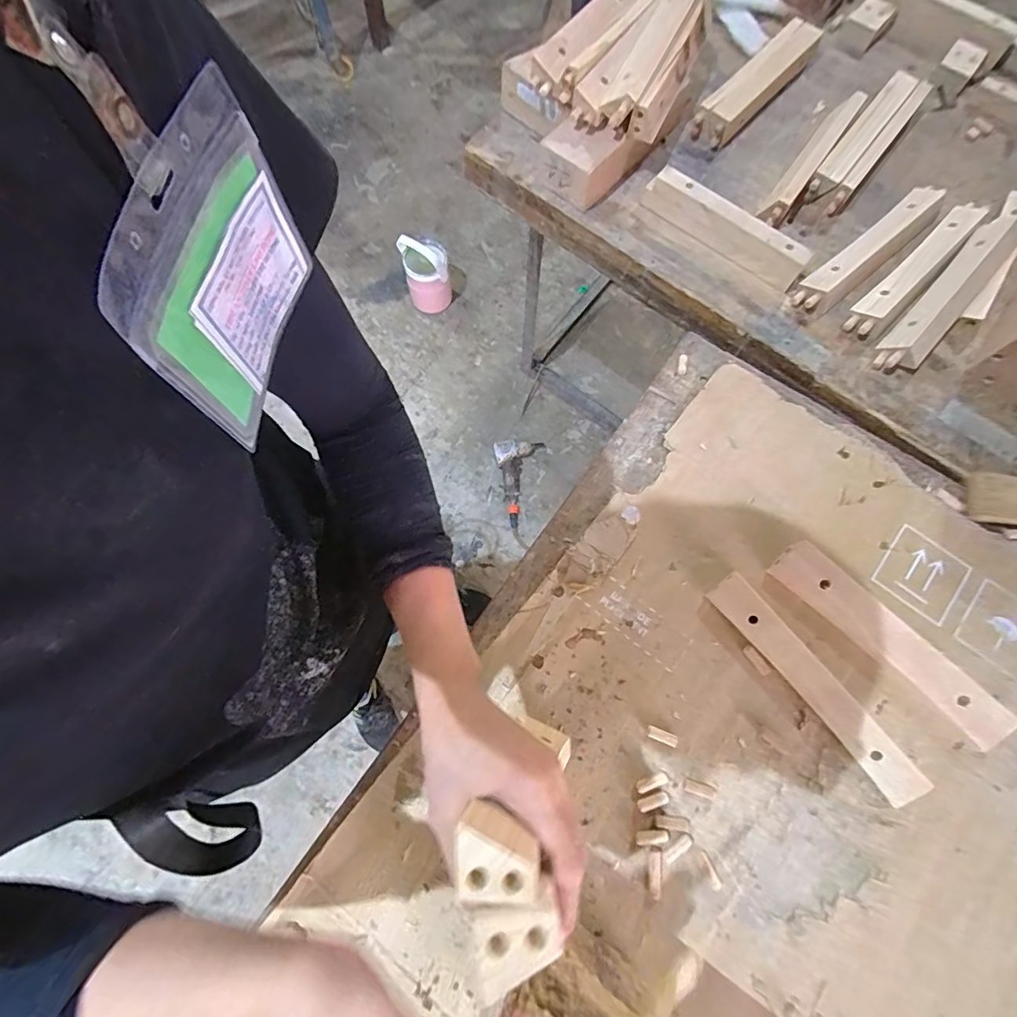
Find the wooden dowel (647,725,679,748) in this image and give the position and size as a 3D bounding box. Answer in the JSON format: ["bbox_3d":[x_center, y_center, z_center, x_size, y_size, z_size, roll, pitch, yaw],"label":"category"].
[{"bbox_3d":[0.151,0.224,0.499,0.029,0.006,0.011,21,74,6],"label":"wooden dowel"}]

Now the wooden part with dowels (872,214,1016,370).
[{"bbox_3d":[0.565,-0.277,0.647,0.052,0.039,0.285,41,77,11],"label":"wooden part with dowels"}]

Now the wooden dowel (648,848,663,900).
[{"bbox_3d":[0.135,0.336,0.468,0.012,0.007,0.040,7,73,2],"label":"wooden dowel"}]

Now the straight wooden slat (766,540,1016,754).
[{"bbox_3d":[0.384,0.134,0.516,0.041,0.034,0.248,-43,78,-12],"label":"straight wooden slat"}]

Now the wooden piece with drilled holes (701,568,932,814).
[{"bbox_3d":[0.301,0.172,0.499,0.038,0.029,0.246,-37,77,-11],"label":"wooden piece with drilled holes"}]

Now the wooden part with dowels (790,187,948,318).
[{"bbox_3d":[0.476,-0.341,0.670,0.261,0.025,0.048,-38,77,-11],"label":"wooden part with dowels"}]

